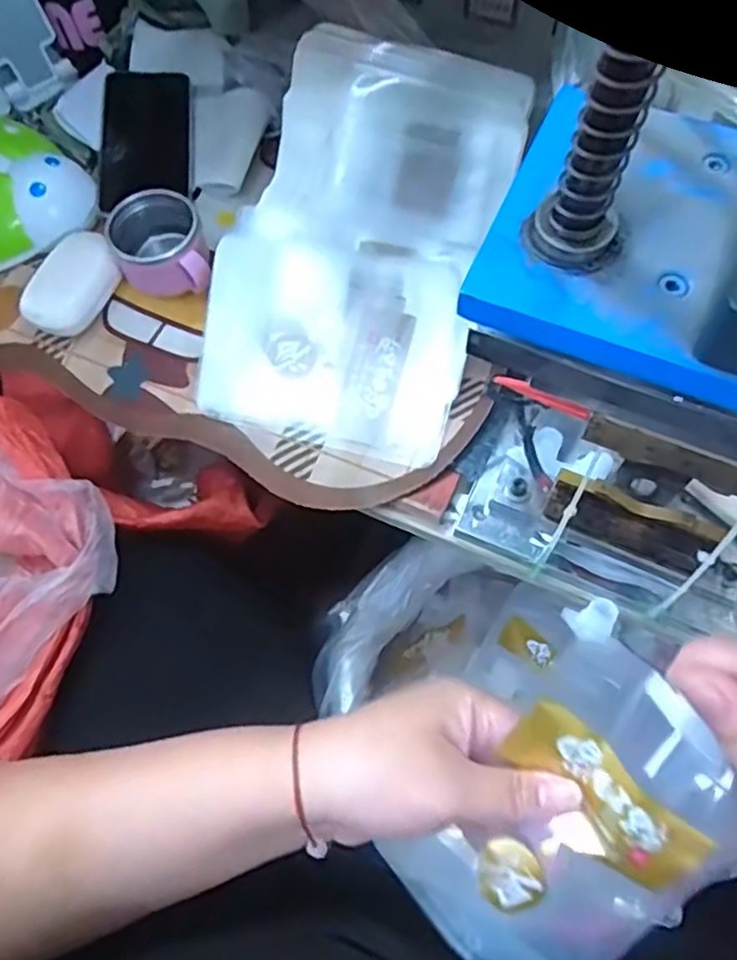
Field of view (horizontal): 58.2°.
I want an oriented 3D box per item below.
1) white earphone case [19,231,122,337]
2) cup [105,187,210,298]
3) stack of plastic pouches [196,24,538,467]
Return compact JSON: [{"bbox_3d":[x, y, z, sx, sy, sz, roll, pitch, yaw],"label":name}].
[{"bbox_3d":[-0.230,-0.151,0.515,0.050,0.032,0.081,30,70,14],"label":"white earphone case"},{"bbox_3d":[-0.158,-0.172,0.508,0.068,0.054,0.077,-22,67,-8],"label":"cup"},{"bbox_3d":[-0.004,-0.169,0.488,0.181,0.034,0.304,16,88,3],"label":"stack of plastic pouches"}]

